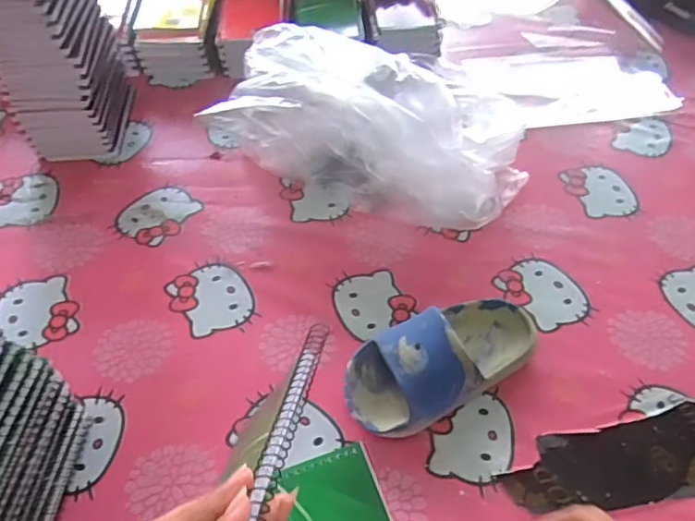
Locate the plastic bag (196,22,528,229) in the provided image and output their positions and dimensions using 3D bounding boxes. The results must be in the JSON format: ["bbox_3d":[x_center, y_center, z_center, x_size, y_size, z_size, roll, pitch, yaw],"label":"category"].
[{"bbox_3d":[0.023,-0.146,0.601,0.324,0.123,0.140,20,55,14],"label":"plastic bag"}]

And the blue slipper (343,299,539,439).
[{"bbox_3d":[0.081,0.079,0.467,0.173,0.060,0.079,-24,56,-18],"label":"blue slipper"}]

